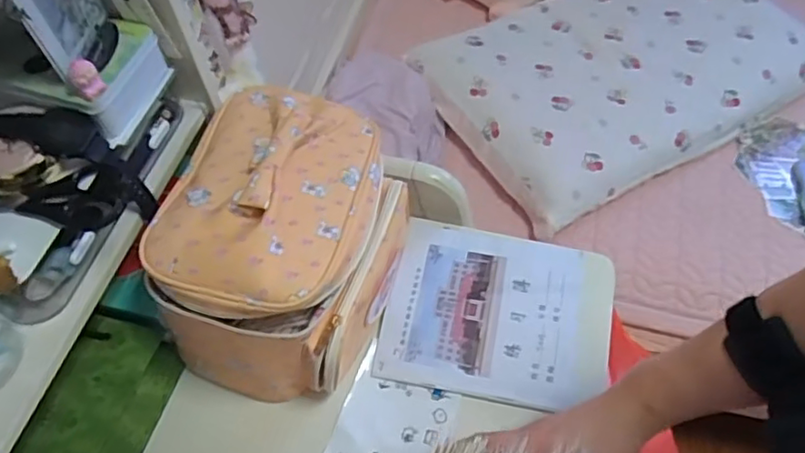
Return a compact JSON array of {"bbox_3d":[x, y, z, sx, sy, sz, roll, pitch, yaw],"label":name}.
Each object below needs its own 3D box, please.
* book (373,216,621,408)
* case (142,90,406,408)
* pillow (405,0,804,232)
[{"bbox_3d":[0.097,0.085,0.613,0.219,0.015,0.180,10,58,9],"label":"book"},{"bbox_3d":[-0.100,0.012,0.557,0.179,0.181,0.249,15,59,12],"label":"case"},{"bbox_3d":[0.402,-0.288,1.114,0.662,0.115,0.423,-26,60,-13],"label":"pillow"}]

